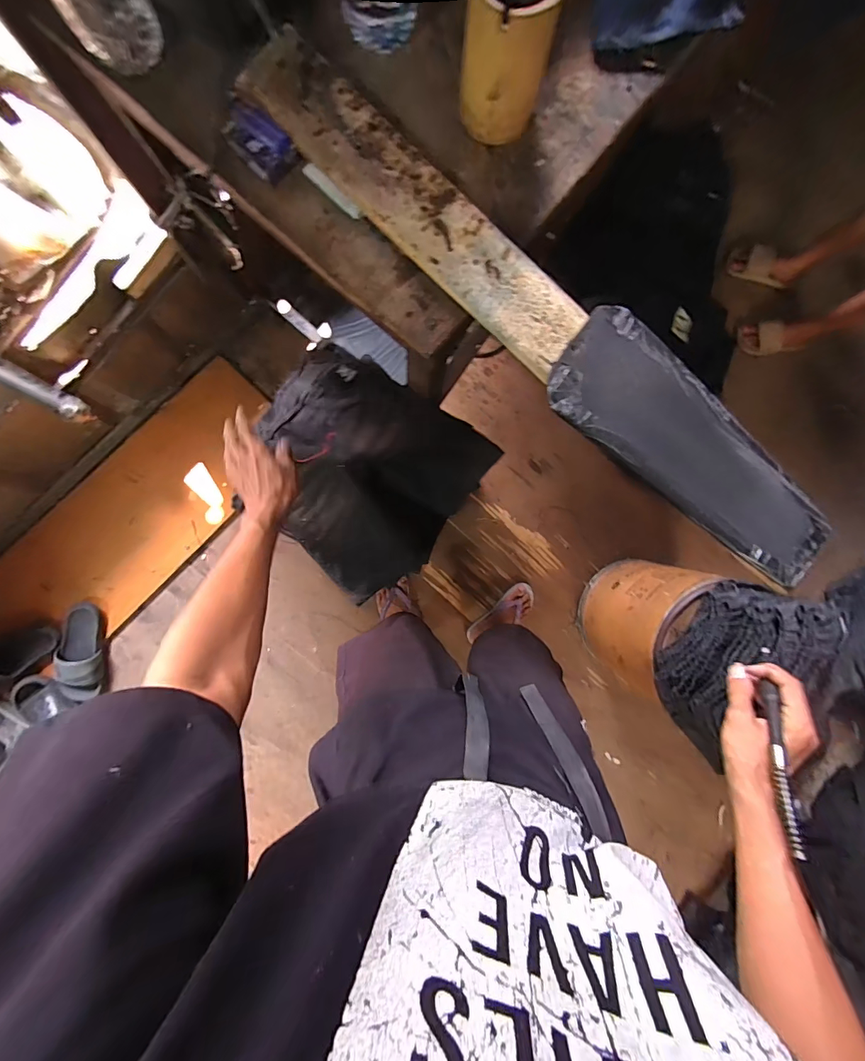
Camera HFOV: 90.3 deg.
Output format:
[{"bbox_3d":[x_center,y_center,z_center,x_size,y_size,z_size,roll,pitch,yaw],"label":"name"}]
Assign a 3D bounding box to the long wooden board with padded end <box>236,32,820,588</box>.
[{"bbox_3d":[0.156,-0.263,0.543,0.902,0.039,0.151,43,88,-5],"label":"long wooden board with padded end"}]

